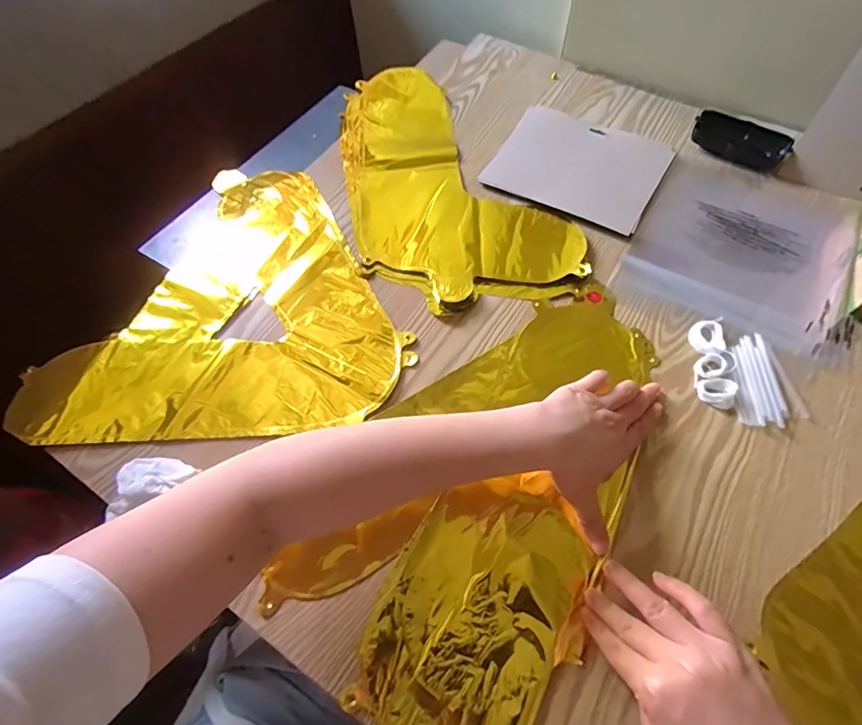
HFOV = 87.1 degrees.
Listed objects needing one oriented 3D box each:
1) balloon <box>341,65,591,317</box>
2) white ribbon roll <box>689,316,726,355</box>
[{"bbox_3d":[0.007,-0.235,0.563,0.226,0.018,0.422,-16,61,-6],"label":"balloon"},{"bbox_3d":[0.268,-0.028,0.440,0.030,0.005,0.045,11,61,9],"label":"white ribbon roll"}]

